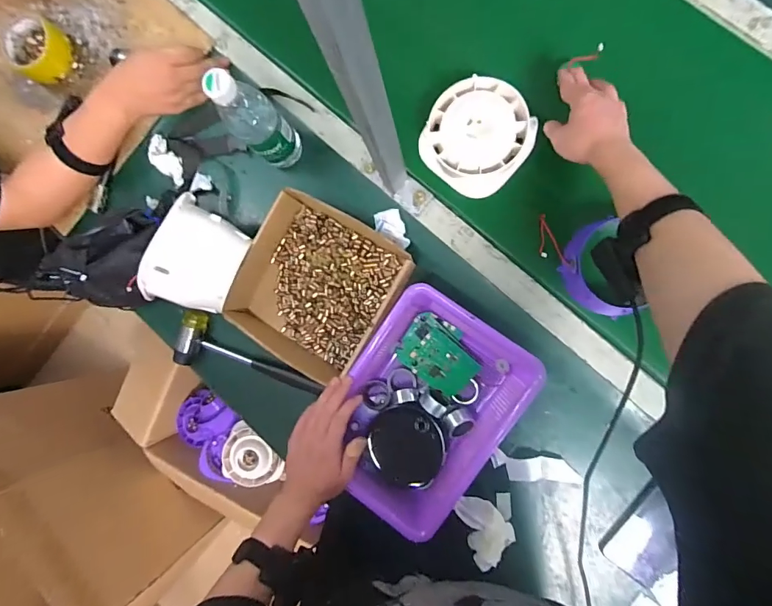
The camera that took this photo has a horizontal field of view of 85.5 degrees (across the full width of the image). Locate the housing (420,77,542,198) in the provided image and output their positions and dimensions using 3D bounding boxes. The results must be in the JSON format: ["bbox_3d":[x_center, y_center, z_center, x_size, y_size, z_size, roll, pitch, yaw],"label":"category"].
[{"bbox_3d":[0.123,-0.226,0.565,0.133,0.038,0.131,39,95,7],"label":"housing"}]

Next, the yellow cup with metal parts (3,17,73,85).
[{"bbox_3d":[-0.561,-0.409,0.675,0.099,0.036,0.089,33,95,8],"label":"yellow cup with metal parts"}]

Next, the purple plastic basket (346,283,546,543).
[{"bbox_3d":[0.051,0.137,0.550,0.201,0.072,0.275,31,94,8],"label":"purple plastic basket"}]

